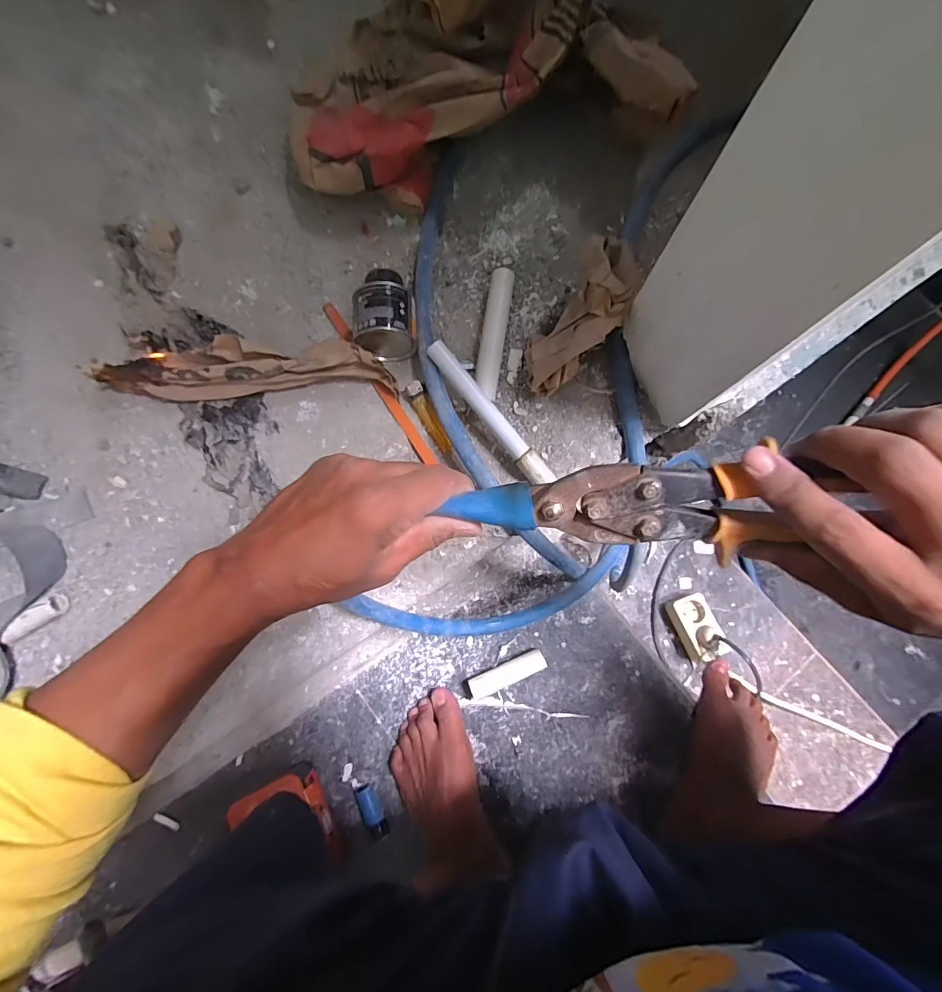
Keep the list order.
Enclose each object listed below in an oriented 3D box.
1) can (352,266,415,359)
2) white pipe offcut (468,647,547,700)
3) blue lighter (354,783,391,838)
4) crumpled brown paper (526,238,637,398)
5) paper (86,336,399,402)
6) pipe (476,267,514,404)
[{"bbox_3d":[-0.094,-0.195,0.467,0.065,0.064,0.081,-6,79,-3],"label":"can"},{"bbox_3d":[0.046,0.225,0.557,0.098,0.029,0.025,-22,80,-5],"label":"white pipe offcut"},{"bbox_3d":[-0.120,0.382,0.528,0.023,0.015,0.058,-33,81,-7],"label":"blue lighter"},{"bbox_3d":[0.109,-0.175,0.435,0.067,0.066,0.156,35,108,5],"label":"crumpled brown paper"},{"bbox_3d":[-0.233,-0.138,0.462,0.302,0.049,0.064,-3,79,-2],"label":"paper"},{"bbox_3d":[0.025,-0.180,0.482,0.025,0.023,0.144,9,79,0],"label":"pipe"}]

